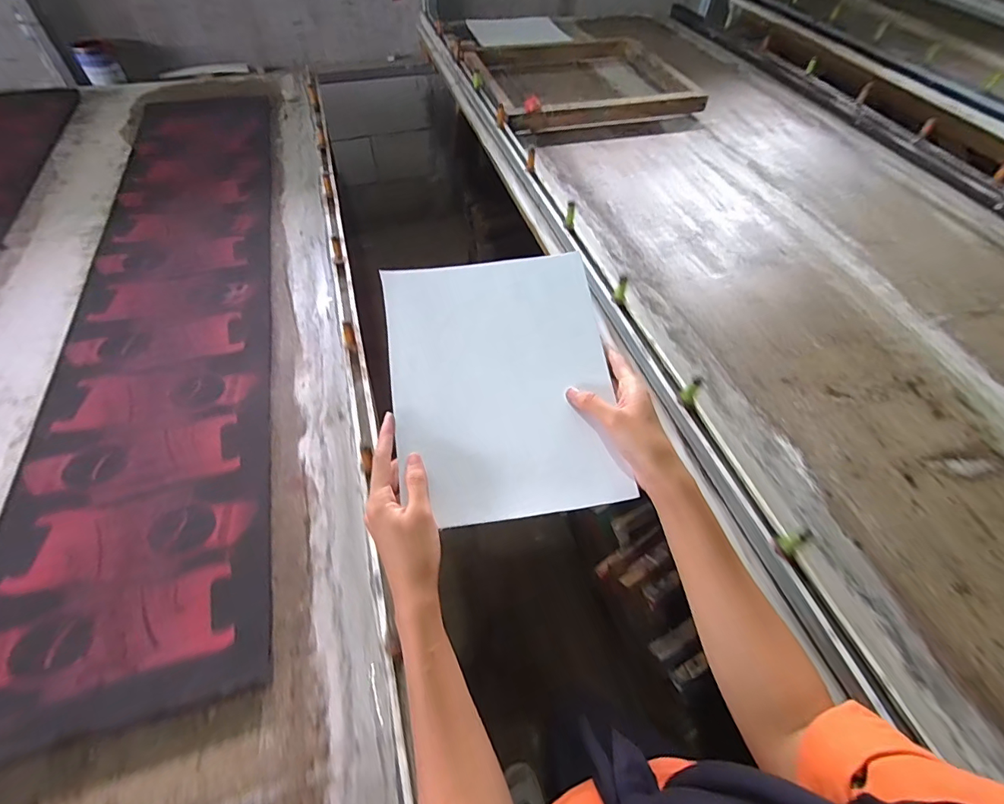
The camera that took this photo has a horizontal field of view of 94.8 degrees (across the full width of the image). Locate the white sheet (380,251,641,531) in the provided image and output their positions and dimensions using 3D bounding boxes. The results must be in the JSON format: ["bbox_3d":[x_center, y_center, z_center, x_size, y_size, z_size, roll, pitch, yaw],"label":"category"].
[{"bbox_3d":[0.000,-0.019,0.429,0.196,0.016,0.242,-7,74,-6],"label":"white sheet"}]

